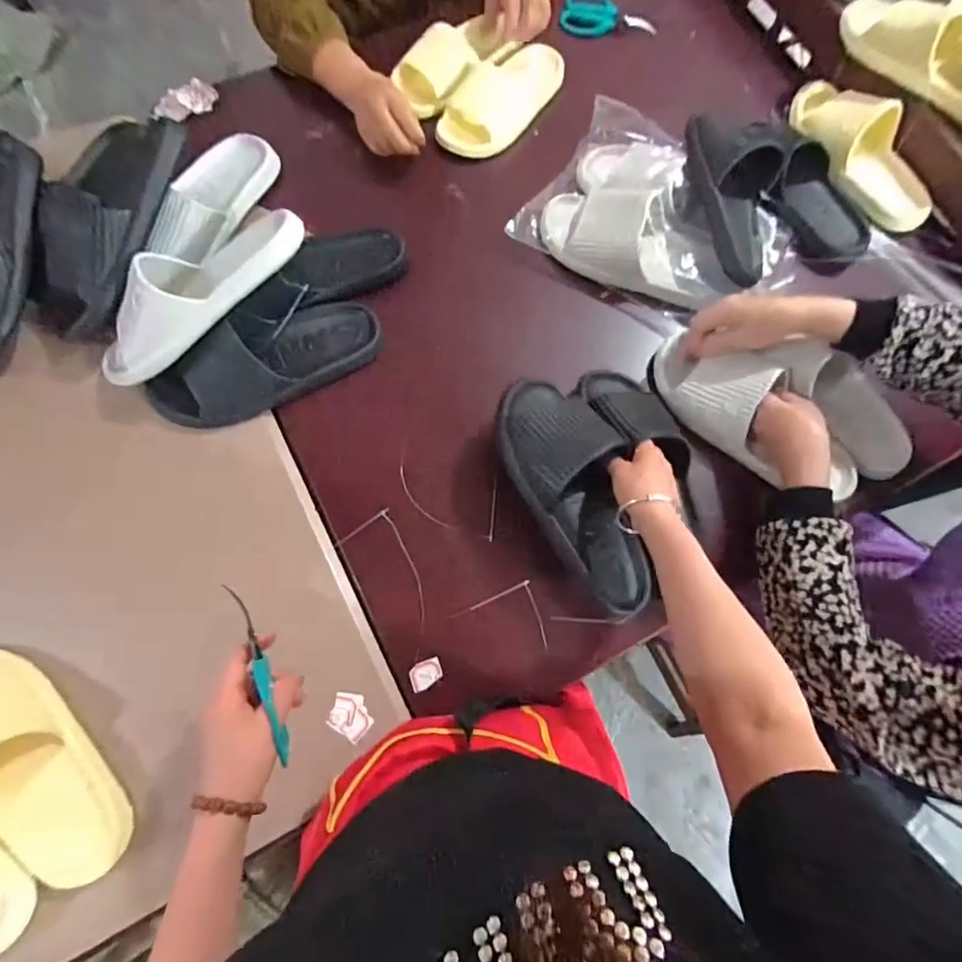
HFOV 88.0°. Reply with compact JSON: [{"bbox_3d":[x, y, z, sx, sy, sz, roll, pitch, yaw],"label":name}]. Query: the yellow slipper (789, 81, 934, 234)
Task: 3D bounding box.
[{"bbox_3d":[0.565,-0.493,0.732,0.085,0.069,0.275,-30,78,-9],"label":"yellow slipper"}]

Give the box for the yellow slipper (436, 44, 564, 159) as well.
[{"bbox_3d":[0.030,-0.564,0.729,0.105,0.054,0.212,36,77,7],"label":"yellow slipper"}]

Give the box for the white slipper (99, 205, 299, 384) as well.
[{"bbox_3d":[-0.323,-0.214,0.552,0.115,0.070,0.262,44,78,9],"label":"white slipper"}]

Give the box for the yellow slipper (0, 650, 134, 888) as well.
[{"bbox_3d":[-0.438,0.268,0.466,0.101,0.050,0.249,-41,80,-11],"label":"yellow slipper"}]

